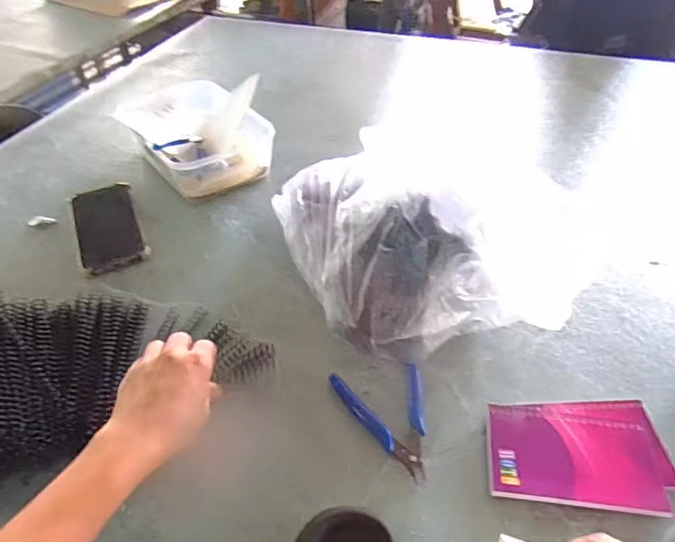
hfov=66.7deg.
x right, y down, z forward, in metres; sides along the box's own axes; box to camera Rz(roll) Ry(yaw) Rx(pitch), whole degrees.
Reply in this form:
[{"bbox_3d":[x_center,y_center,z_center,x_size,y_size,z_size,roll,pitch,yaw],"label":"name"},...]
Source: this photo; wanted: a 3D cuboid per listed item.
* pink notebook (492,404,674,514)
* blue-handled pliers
[{"bbox_3d":[0.192,0.153,0.421,0.128,0.013,0.081,4,44,8],"label":"pink notebook"},{"bbox_3d":[0.042,0.133,0.451,0.080,0.010,0.105,-8,44,-4],"label":"blue-handled pliers"}]

